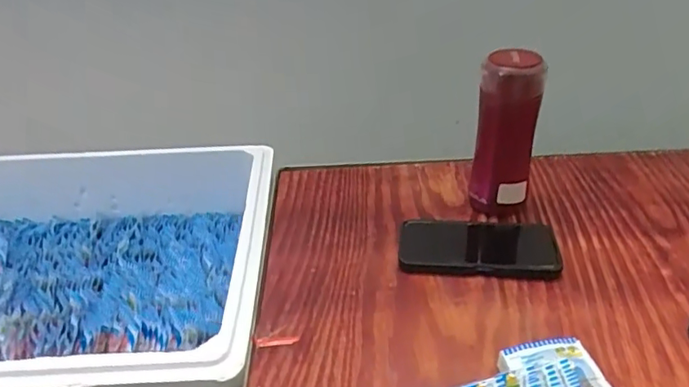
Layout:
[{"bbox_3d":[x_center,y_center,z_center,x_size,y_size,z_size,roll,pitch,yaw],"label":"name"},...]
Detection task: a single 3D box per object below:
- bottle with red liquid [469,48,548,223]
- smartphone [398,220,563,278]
[{"bbox_3d":[0.183,-0.063,0.619,0.066,0.188,0.052,7,34,15],"label":"bottle with red liquid"},{"bbox_3d":[0.146,0.058,0.590,0.166,0.010,0.085,2,33,7],"label":"smartphone"}]

